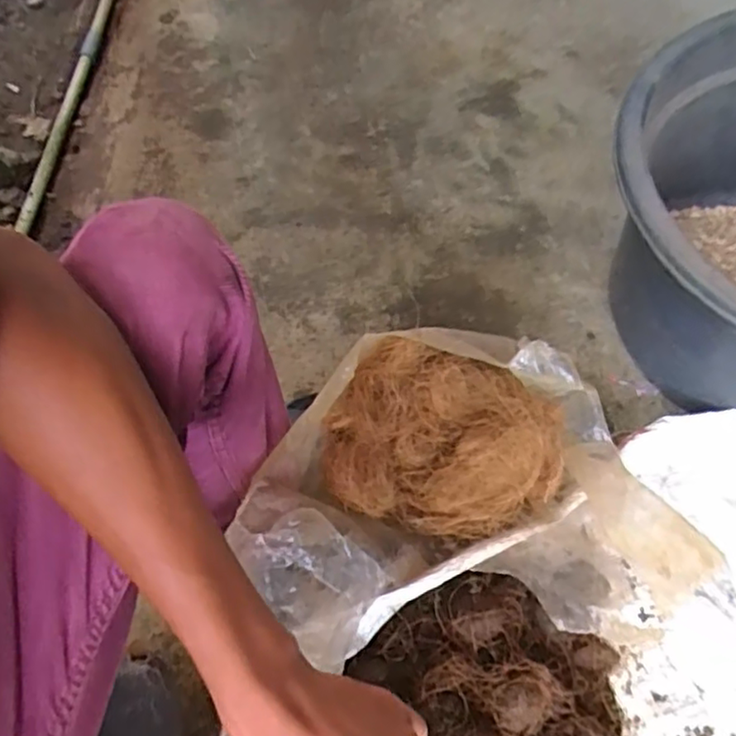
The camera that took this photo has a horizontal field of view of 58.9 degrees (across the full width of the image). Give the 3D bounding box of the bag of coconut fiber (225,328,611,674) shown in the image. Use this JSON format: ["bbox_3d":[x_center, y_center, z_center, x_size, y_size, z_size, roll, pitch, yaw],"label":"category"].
[{"bbox_3d":[0.074,0.096,0.680,0.385,0.195,0.237,-27,65,-11],"label":"bag of coconut fiber"}]

